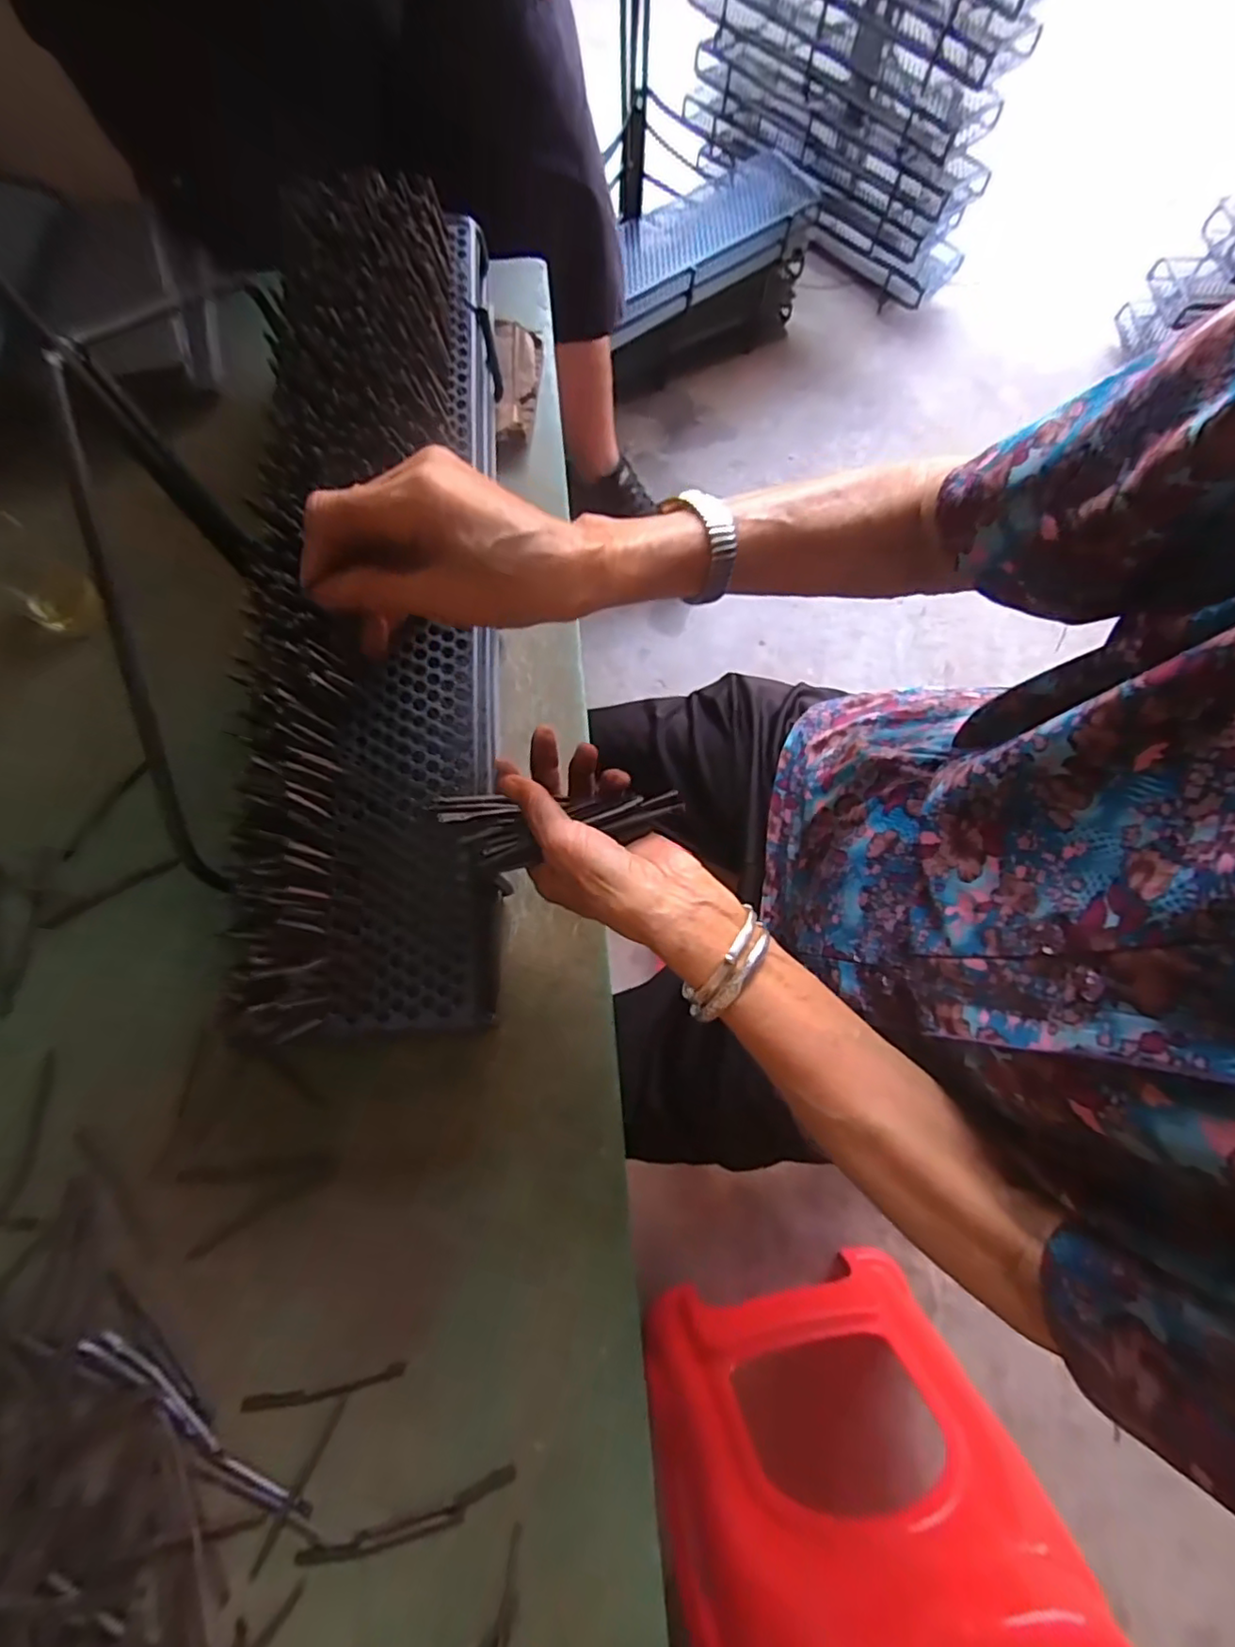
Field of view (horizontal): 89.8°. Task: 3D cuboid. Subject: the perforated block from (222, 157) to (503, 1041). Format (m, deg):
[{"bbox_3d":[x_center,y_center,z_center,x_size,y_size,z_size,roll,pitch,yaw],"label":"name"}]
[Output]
[{"bbox_3d":[-0.153,-0.173,0.409,0.144,0.056,0.593,-1,80,-2],"label":"perforated block"}]

